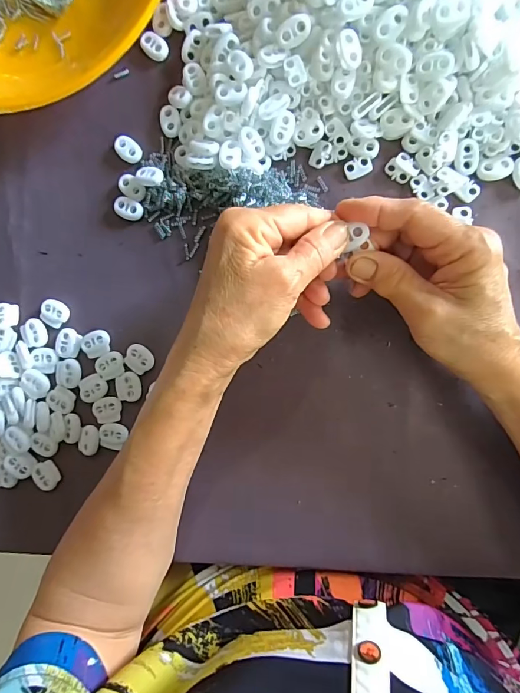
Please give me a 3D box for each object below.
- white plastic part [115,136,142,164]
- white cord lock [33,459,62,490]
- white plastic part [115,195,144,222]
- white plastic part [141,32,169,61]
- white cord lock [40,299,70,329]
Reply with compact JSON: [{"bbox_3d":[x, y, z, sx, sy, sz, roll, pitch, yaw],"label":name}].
[{"bbox_3d":[-0.098,-0.147,0.307,0.021,0.006,0.016,42,95,5],"label":"white plastic part"},{"bbox_3d":[-0.163,0.099,0.314,0.018,0.004,0.021,-28,87,6],"label":"white cord lock"},{"bbox_3d":[-0.097,-0.102,0.307,0.021,0.007,0.014,22,93,6],"label":"white plastic part"},{"bbox_3d":[-0.078,-0.222,0.305,0.019,0.007,0.016,42,95,5],"label":"white plastic part"},{"bbox_3d":[-0.157,-0.025,0.316,0.020,0.006,0.019,26,93,6],"label":"white cord lock"}]

